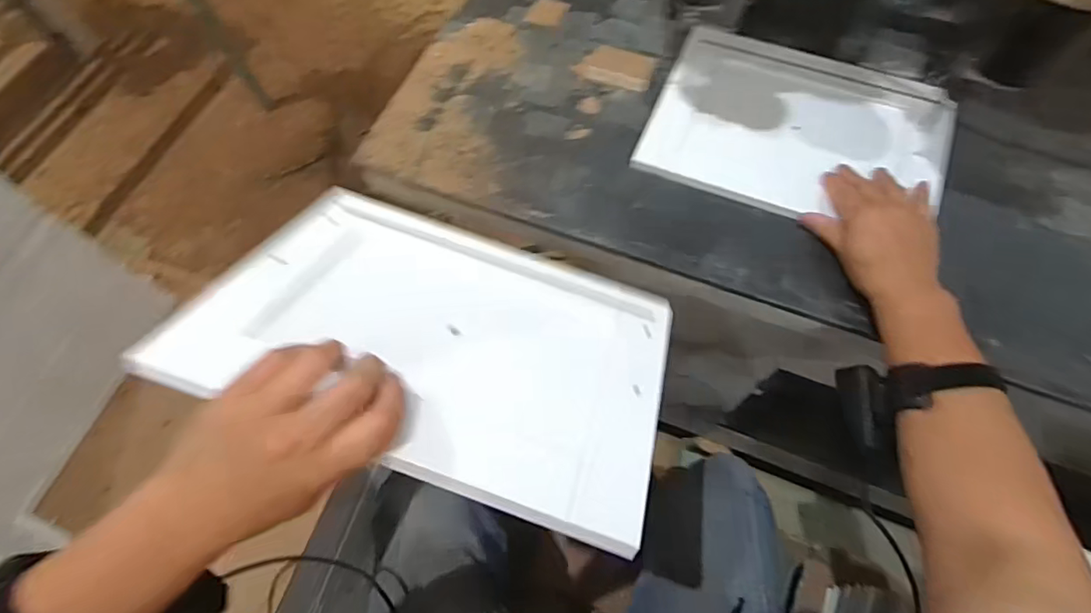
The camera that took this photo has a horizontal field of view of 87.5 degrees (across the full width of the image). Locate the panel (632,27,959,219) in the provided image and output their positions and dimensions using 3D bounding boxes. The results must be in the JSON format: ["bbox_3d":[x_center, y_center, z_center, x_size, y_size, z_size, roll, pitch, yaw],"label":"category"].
[{"bbox_3d":[0.258,-0.182,0.591,0.283,0.022,0.192,21,76,13],"label":"panel"}]

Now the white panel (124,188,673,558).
[{"bbox_3d":[-0.063,0.020,0.385,0.286,0.024,0.220,20,38,1],"label":"white panel"}]

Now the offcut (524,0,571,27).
[{"bbox_3d":[0.003,-0.359,0.697,0.047,0.010,0.039,22,68,11],"label":"offcut"}]

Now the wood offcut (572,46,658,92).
[{"bbox_3d":[0.079,-0.270,0.644,0.085,0.019,0.038,14,66,8],"label":"wood offcut"}]

